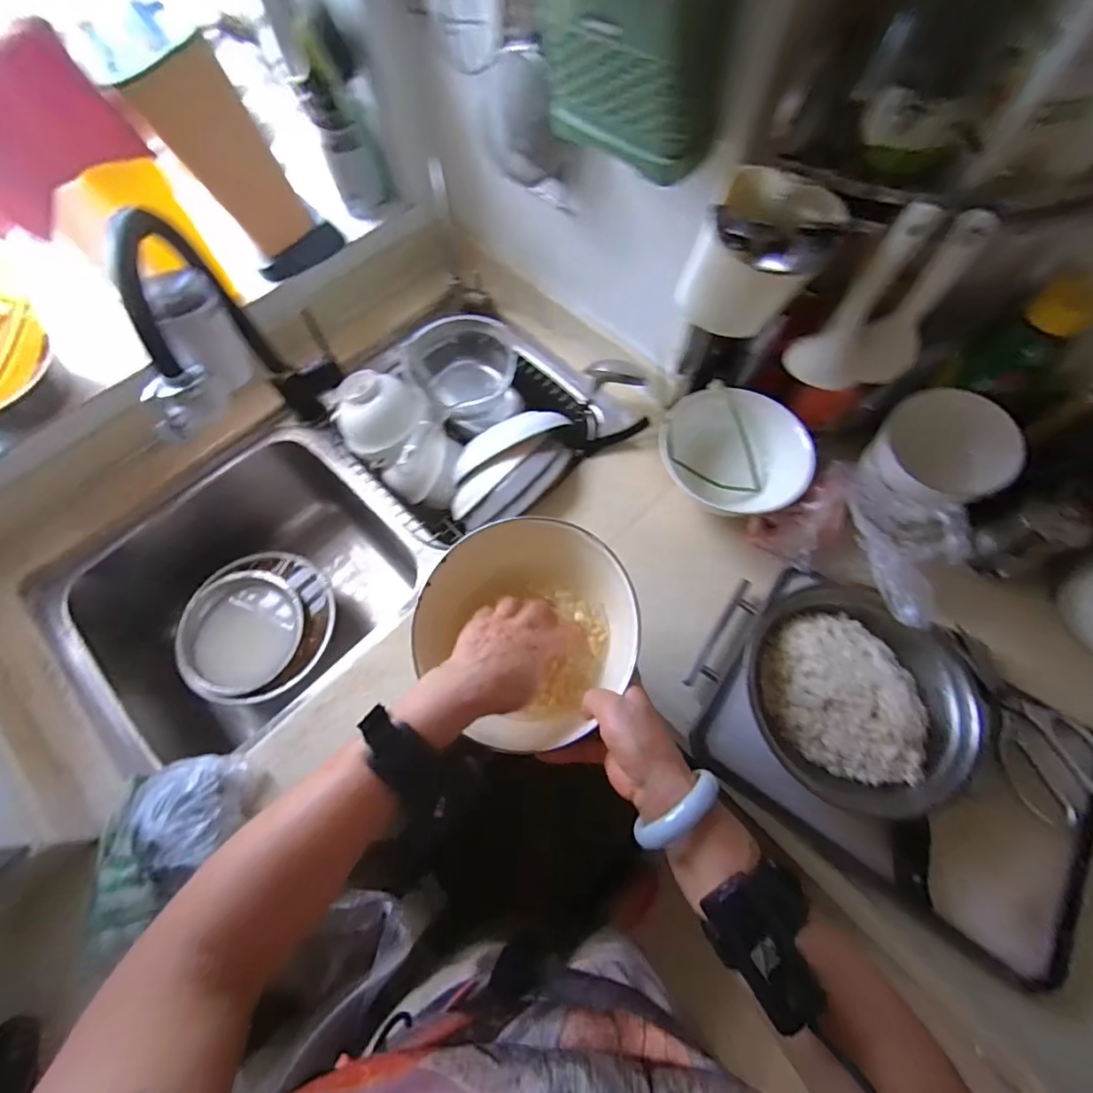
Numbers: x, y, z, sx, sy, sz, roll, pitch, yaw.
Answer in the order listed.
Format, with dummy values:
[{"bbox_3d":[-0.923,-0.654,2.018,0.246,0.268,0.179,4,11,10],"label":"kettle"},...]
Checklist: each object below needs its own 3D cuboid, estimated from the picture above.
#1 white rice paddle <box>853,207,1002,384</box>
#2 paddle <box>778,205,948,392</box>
[{"bbox_3d":[0.334,-0.214,0.457,0.063,0.158,0.028,-12,67,-4],"label":"white rice paddle"},{"bbox_3d":[0.285,-0.218,0.461,0.072,0.168,0.032,31,71,13],"label":"paddle"}]

